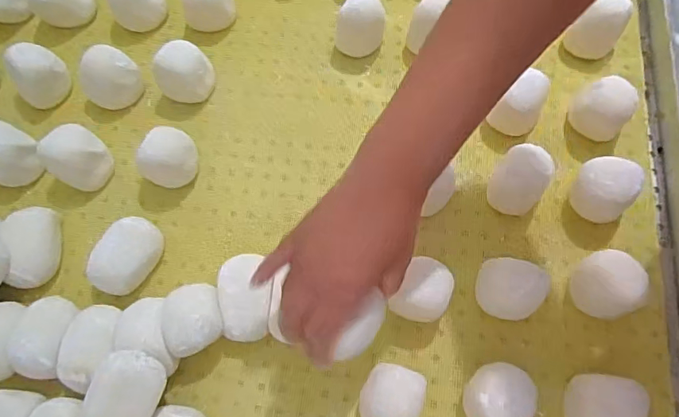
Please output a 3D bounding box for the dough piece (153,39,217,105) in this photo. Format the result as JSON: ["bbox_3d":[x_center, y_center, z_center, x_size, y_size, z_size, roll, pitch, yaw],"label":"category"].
[{"bbox_3d":[-0.168,-0.151,0.521,0.055,0.060,0.057,-2,72,1],"label":"dough piece"}]

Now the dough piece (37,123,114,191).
[{"bbox_3d":[-0.271,-0.049,0.496,0.056,0.055,0.053,0,72,1],"label":"dough piece"}]

